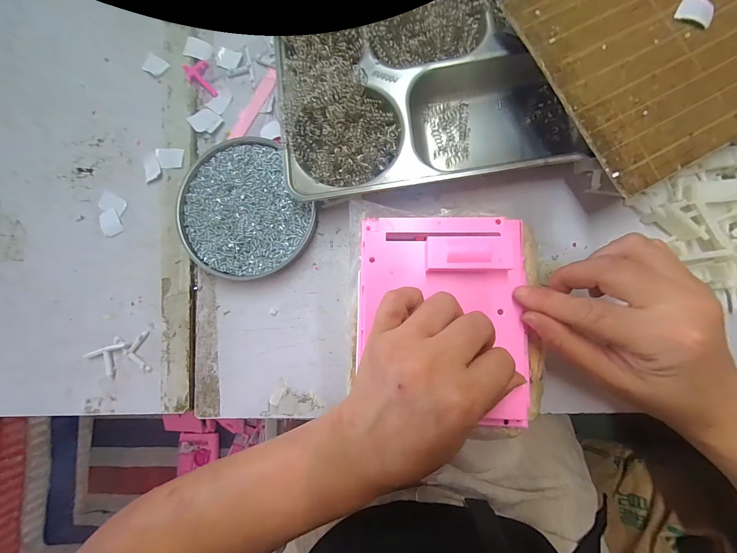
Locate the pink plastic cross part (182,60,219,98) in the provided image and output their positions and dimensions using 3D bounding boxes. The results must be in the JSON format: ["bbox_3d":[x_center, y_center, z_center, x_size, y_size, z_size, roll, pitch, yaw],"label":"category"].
[{"bbox_3d":[-0.176,-0.211,0.331,0.027,0.011,0.042,-38,82,2],"label":"pink plastic cross part"}]

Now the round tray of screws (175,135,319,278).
[{"bbox_3d":[-0.123,-0.064,0.305,0.120,0.017,0.130,-1,85,6],"label":"round tray of screws"}]

